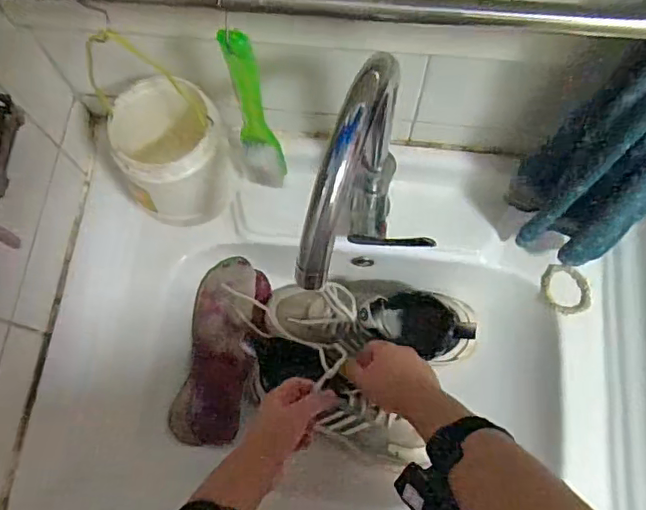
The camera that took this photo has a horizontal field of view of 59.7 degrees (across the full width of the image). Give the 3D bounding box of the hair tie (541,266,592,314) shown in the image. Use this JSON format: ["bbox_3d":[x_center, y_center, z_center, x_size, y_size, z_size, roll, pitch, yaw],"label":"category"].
[{"bbox_3d":[0.296,0.042,0.683,0.055,0.010,0.058,-2,80,13],"label":"hair tie"}]

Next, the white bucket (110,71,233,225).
[{"bbox_3d":[-0.157,-0.110,0.593,0.111,0.117,0.127,-22,73,-6],"label":"white bucket"}]

